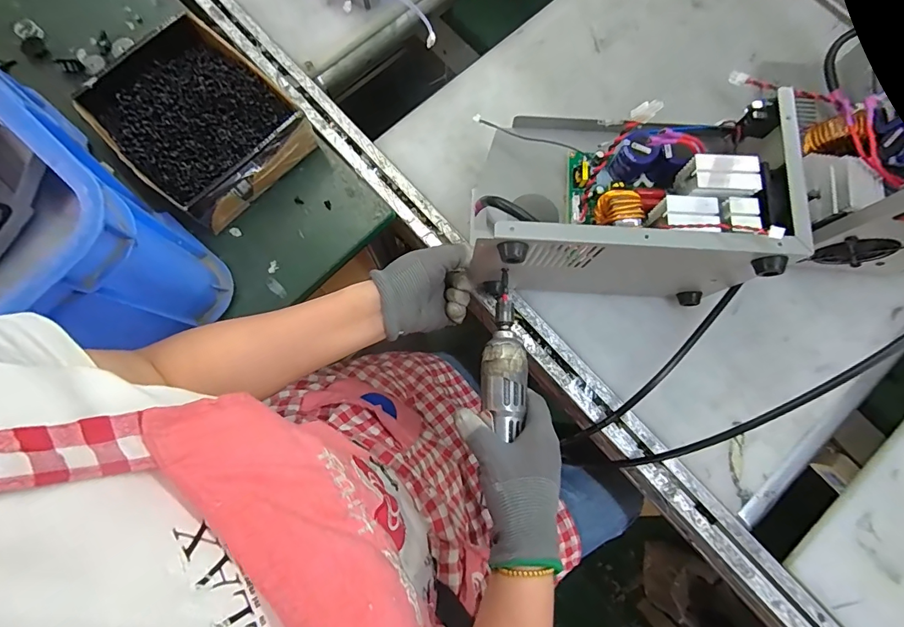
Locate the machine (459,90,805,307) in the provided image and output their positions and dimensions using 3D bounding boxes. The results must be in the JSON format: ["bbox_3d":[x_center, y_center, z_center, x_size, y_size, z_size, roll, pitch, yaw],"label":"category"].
[{"bbox_3d":[0.162,-0.115,0.437,0.274,0.162,0.179,3,78,0],"label":"machine"}]

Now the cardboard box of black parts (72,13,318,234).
[{"bbox_3d":[-0.287,-0.217,0.492,0.207,0.061,0.168,43,81,8],"label":"cardboard box of black parts"}]

